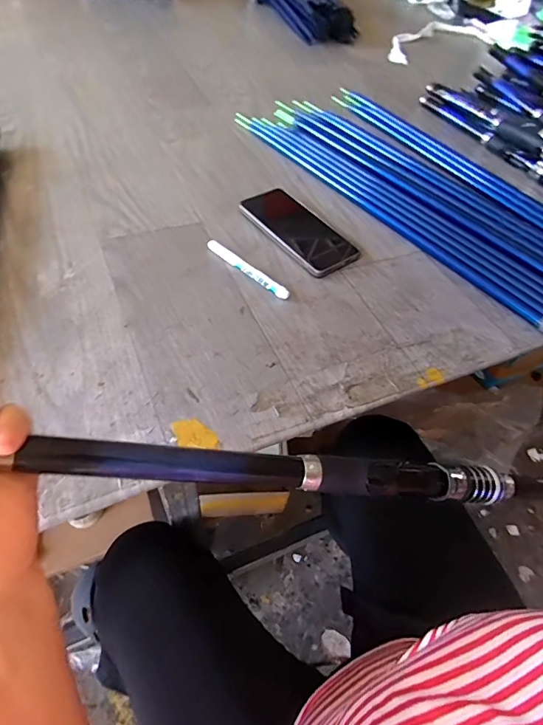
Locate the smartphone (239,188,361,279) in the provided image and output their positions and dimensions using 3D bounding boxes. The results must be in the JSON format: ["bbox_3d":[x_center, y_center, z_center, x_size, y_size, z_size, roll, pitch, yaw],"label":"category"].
[{"bbox_3d":[0.036,-0.171,0.549,0.083,0.015,0.162,-32,62,-25],"label":"smartphone"}]

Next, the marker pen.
[{"bbox_3d":[-0.029,-0.108,0.498,0.122,0.014,0.011,37,59,21],"label":"marker pen"}]

